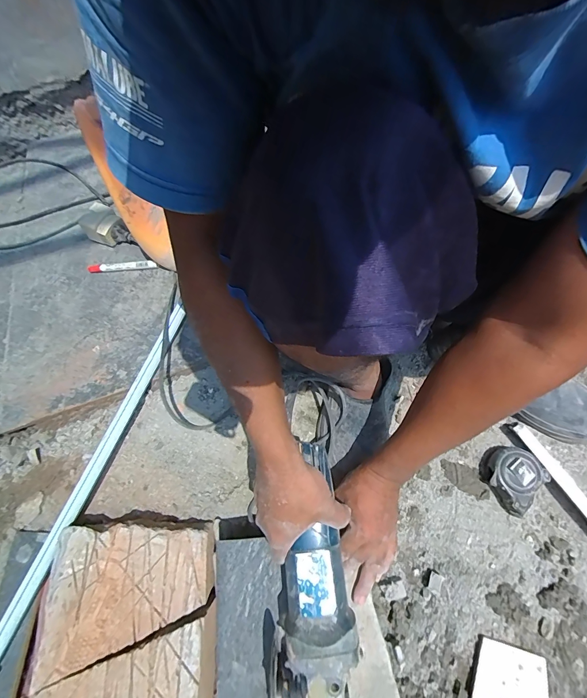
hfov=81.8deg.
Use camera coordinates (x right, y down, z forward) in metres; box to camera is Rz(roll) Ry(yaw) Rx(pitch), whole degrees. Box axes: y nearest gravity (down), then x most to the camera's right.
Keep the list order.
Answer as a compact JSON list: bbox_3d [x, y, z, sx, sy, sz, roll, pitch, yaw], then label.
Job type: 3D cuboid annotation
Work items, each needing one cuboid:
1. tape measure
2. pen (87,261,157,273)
[{"bbox_3d":[0.321,0.187,0.501,0.077,0.042,0.082,41,74,18],"label":"tape measure"},{"bbox_3d":[-0.354,-0.172,0.695,0.144,0.018,0.019,-3,66,1],"label":"pen"}]

